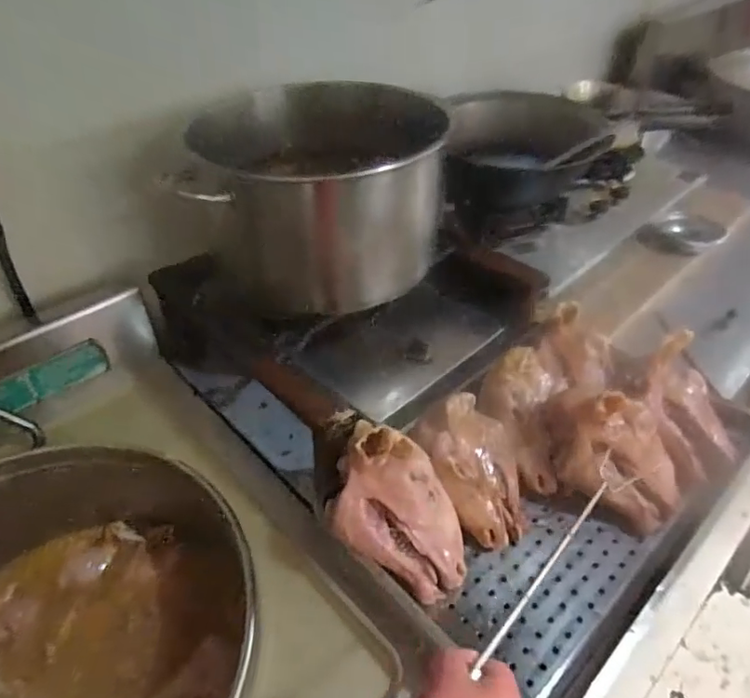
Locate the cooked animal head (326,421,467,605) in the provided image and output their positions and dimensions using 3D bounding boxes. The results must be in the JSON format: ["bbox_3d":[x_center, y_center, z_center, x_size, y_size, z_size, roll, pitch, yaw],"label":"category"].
[{"bbox_3d":[0.027,0.192,0.660,0.174,0.160,0.115,18,46,21],"label":"cooked animal head"}]

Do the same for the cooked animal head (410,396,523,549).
[{"bbox_3d":[0.123,0.168,0.762,0.133,0.110,0.205,-23,83,-30],"label":"cooked animal head"}]

